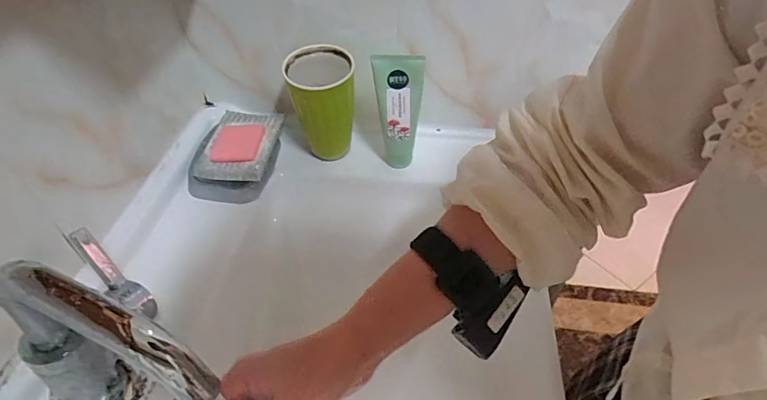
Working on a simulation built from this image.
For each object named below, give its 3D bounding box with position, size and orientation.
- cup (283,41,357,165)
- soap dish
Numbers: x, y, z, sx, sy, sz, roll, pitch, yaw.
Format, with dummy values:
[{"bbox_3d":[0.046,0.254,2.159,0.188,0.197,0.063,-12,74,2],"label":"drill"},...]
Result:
[{"bbox_3d":[-0.074,-0.109,0.561,0.074,0.135,0.078,0,45,0],"label":"cup"},{"bbox_3d":[-0.184,-0.060,0.581,0.100,0.050,0.125,4,45,4],"label":"soap dish"}]

